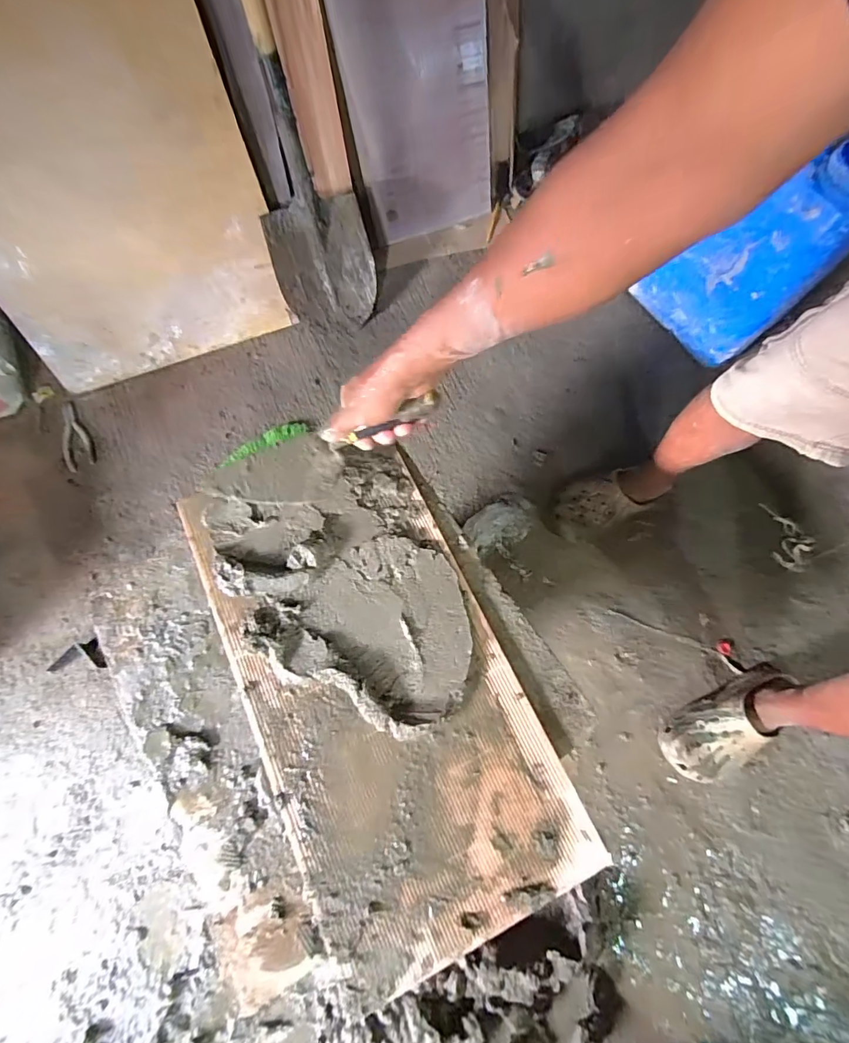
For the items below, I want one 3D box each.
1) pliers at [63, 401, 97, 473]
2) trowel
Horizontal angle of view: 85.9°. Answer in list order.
[{"bbox_3d":[-0.792,-0.195,1.028,0.061,0.011,0.171,-27,74,-8],"label":"pliers"},{"bbox_3d":[-0.121,-0.082,0.544,0.307,0.059,0.094,-14,71,21],"label":"trowel"}]

